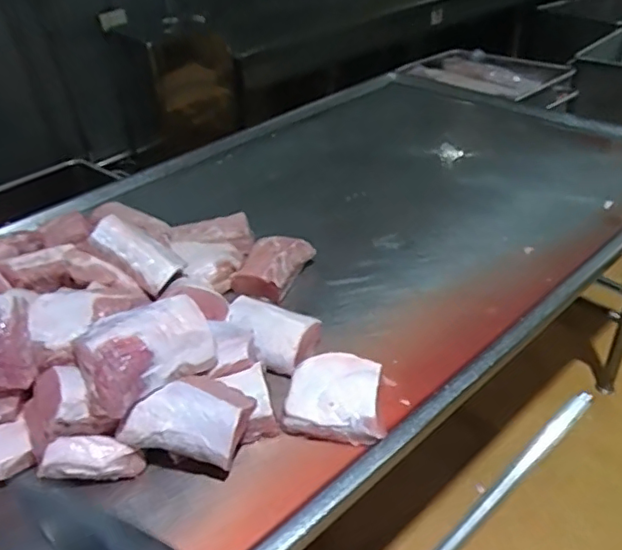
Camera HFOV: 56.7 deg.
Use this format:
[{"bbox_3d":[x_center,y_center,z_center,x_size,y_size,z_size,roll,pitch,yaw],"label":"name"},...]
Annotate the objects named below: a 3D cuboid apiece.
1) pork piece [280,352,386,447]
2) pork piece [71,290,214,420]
[{"bbox_3d":[0.039,0.183,0.897,0.154,0.062,0.138,3,37,13],"label":"pork piece"},{"bbox_3d":[-0.238,0.114,0.847,0.190,0.106,0.100,-33,43,-32],"label":"pork piece"}]

